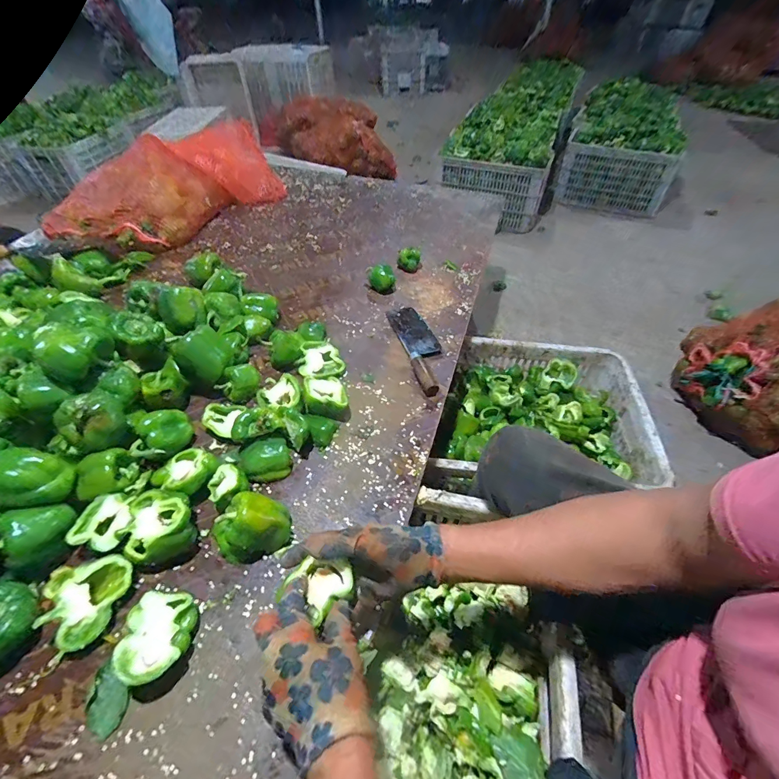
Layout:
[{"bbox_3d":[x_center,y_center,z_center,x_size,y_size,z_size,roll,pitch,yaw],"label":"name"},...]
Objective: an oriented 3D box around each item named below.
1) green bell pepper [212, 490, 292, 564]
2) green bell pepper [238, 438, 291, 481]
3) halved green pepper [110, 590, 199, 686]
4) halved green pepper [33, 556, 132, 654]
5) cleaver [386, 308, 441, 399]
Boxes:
[{"bbox_3d":[-0.168,0.168,0.466,0.075,0.059,0.082,0,48,0],"label":"green bell pepper"},{"bbox_3d":[-0.171,0.100,0.533,0.065,0.037,0.046,-21,51,-18],"label":"green bell pepper"},{"bbox_3d":[-0.236,0.256,0.397,0.057,0.050,0.076,-2,48,-2],"label":"halved green pepper"},{"bbox_3d":[-0.331,0.226,0.418,0.066,0.051,0.087,16,50,14],"label":"halved green pepper"},{"bbox_3d":[0.060,-0.089,0.733,0.072,0.022,0.237,-12,49,-11],"label":"cleaver"}]

